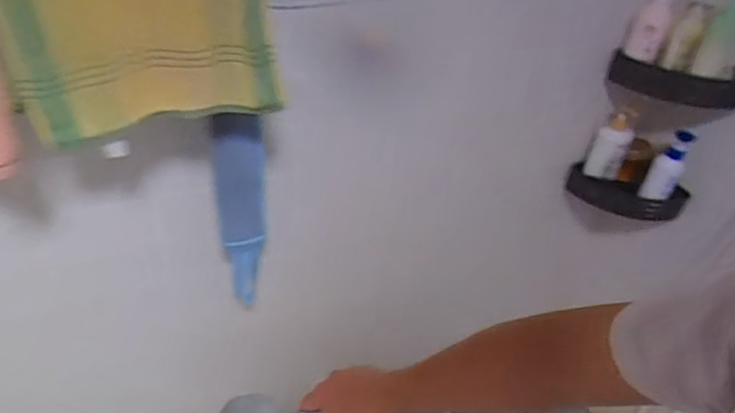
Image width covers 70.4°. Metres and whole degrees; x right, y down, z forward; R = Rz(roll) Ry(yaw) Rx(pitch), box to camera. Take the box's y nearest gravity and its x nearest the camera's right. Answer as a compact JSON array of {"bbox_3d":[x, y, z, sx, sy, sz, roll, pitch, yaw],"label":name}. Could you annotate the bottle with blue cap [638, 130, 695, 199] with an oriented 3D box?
[{"bbox_3d":[0.709,-0.096,1.226,0.065,0.167,0.055,31,43,28],"label":"bottle with blue cap"}]

